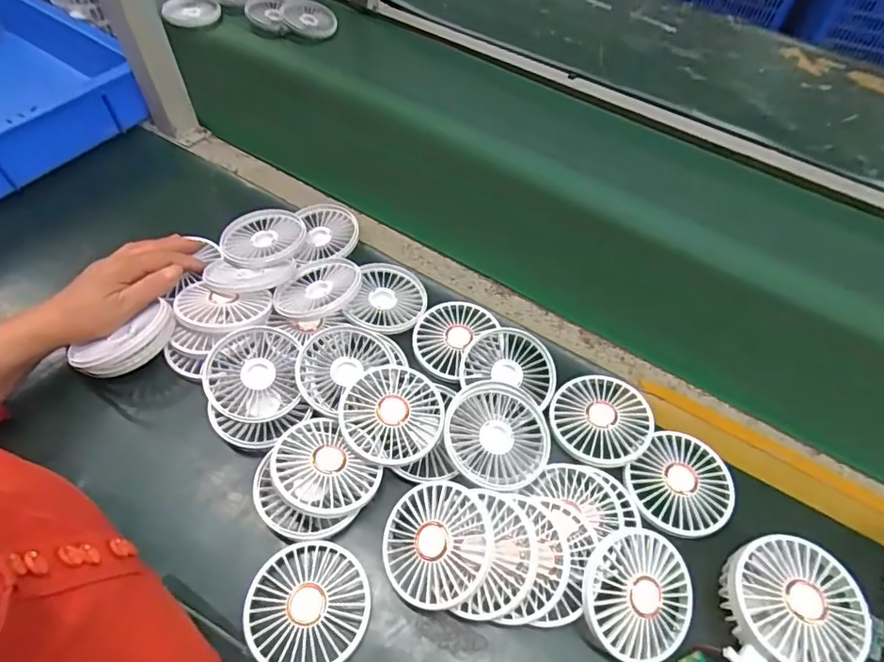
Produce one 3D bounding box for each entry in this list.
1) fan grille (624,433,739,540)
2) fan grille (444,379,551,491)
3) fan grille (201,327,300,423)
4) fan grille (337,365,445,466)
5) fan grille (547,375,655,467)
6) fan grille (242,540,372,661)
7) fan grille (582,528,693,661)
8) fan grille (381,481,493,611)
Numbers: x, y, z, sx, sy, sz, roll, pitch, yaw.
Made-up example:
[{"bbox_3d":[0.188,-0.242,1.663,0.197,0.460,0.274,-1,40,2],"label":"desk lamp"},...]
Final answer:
[{"bbox_3d":[0.203,0.129,0.444,0.093,0.008,0.078,-36,64,-24],"label":"fan grille"},{"bbox_3d":[0.047,0.088,0.451,0.088,0.013,0.091,1,56,-2],"label":"fan grille"},{"bbox_3d":[-0.172,0.039,0.477,0.079,0.028,0.087,-5,56,-6],"label":"fan grille"},{"bbox_3d":[-0.043,0.070,0.452,0.086,0.018,0.087,1,56,-2],"label":"fan grille"},{"bbox_3d":[0.142,0.077,0.470,0.084,0.010,0.088,1,56,-2],"label":"fan grille"},{"bbox_3d":[-0.097,0.200,0.386,0.086,0.013,0.085,1,56,-2],"label":"fan grille"},{"bbox_3d":[0.143,0.191,0.381,0.083,0.010,0.086,4,73,-13],"label":"fan grille"},{"bbox_3d":[-0.005,0.158,0.394,0.082,0.017,0.085,-14,58,15],"label":"fan grille"}]

